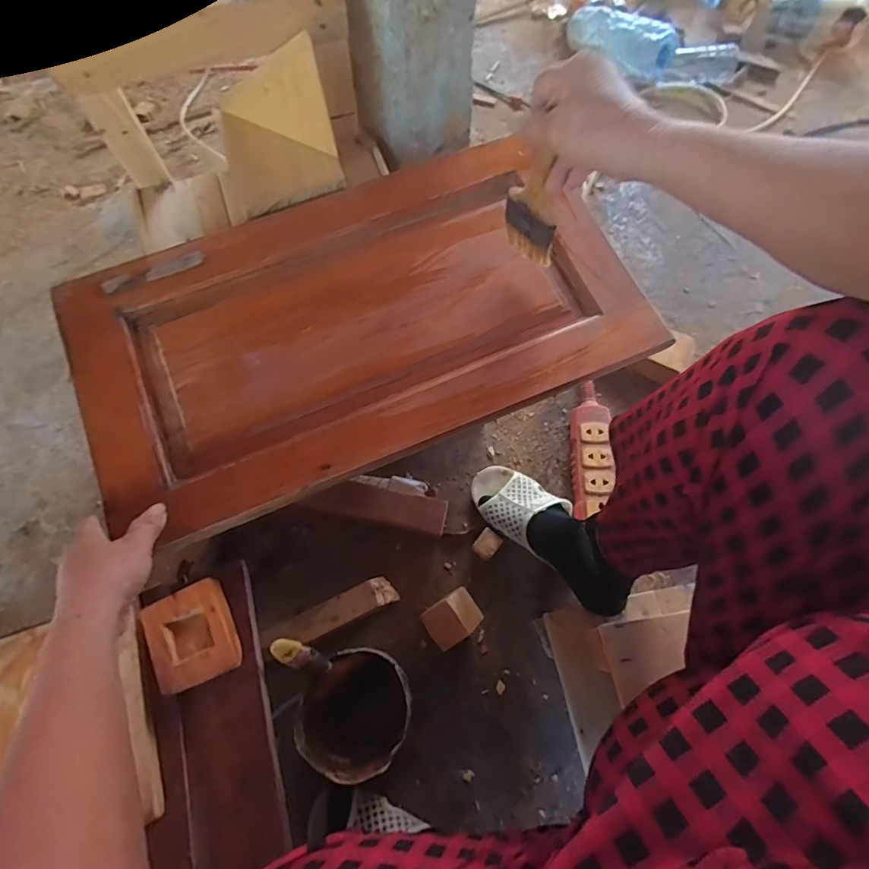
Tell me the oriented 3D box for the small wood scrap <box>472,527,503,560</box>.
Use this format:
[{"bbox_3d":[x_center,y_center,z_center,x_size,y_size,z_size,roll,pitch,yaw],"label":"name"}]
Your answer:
[{"bbox_3d":[0.071,0.149,0.637,0.030,0.023,0.036,36,71,17],"label":"small wood scrap"}]

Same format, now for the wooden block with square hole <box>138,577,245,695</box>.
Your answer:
[{"bbox_3d":[-0.218,0.182,0.427,0.063,0.027,0.082,-25,68,-10],"label":"wooden block with square hole"}]

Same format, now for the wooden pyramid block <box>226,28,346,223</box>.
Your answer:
[{"bbox_3d":[-0.185,-0.352,0.529,0.124,0.132,0.138,-20,68,-8],"label":"wooden pyramid block"}]

